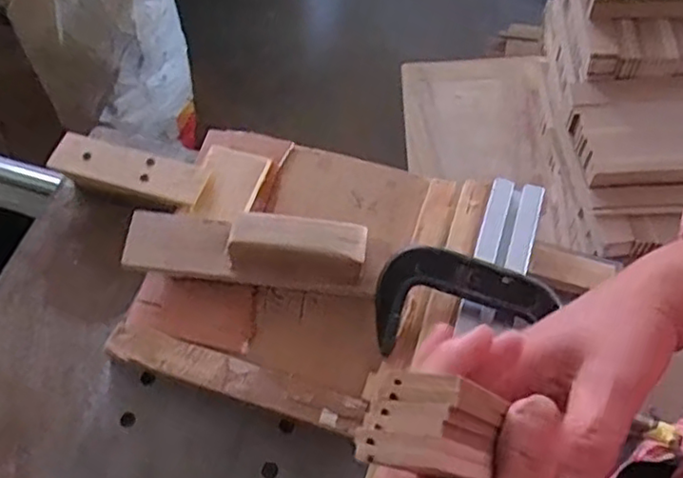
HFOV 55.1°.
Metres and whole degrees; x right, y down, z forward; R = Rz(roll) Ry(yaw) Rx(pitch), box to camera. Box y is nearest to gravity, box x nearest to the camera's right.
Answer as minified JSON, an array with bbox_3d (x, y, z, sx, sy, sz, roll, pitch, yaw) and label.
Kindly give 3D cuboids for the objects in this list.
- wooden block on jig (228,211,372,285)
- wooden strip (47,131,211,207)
[{"bbox_3d":[-0.033,0.006,0.491,0.100,0.042,0.034,5,61,6],"label":"wooden block on jig"},{"bbox_3d":[-0.187,-0.060,0.567,0.150,0.015,0.043,17,63,12],"label":"wooden strip"}]

